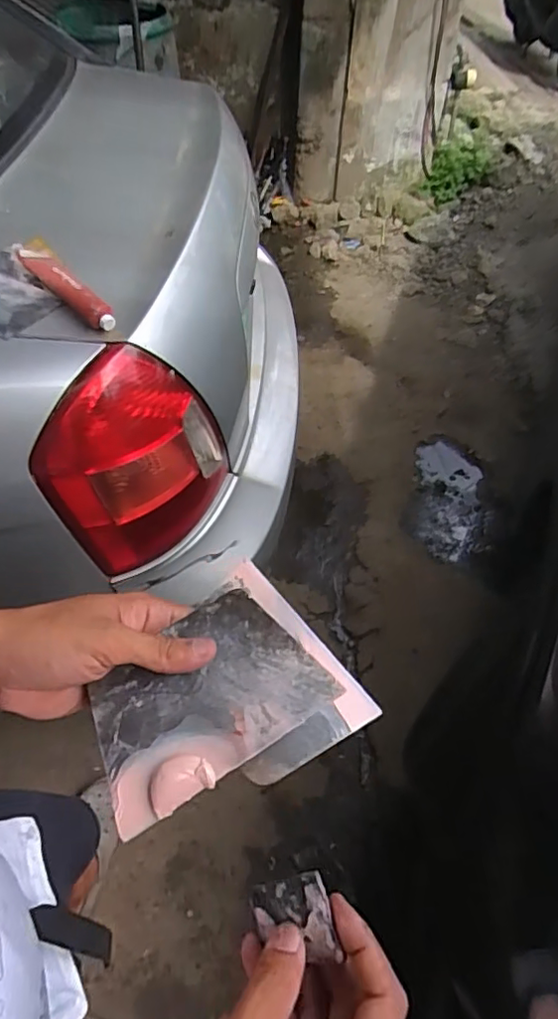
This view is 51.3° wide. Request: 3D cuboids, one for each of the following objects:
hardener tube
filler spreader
[{"bbox_3d":[-0.280,-0.295,0.763,0.175,0.024,0.034,41,61,15],"label":"hardener tube"},{"bbox_3d":[0.007,0.216,0.307,0.049,0.005,0.038,-31,64,26],"label":"filler spreader"}]

